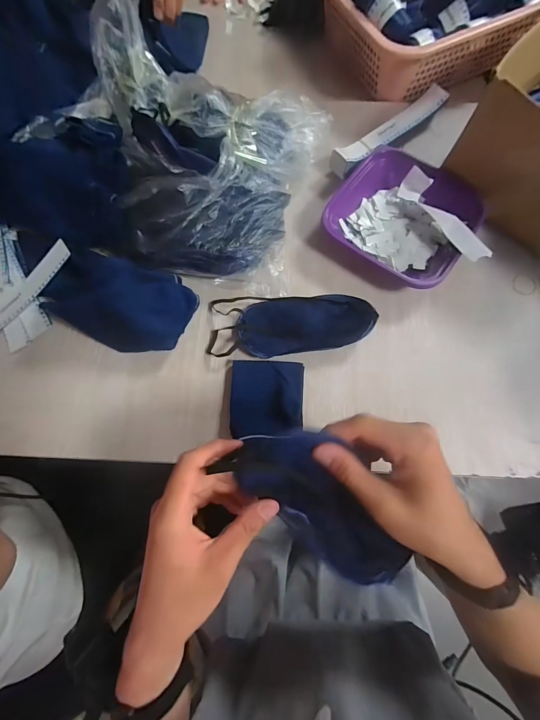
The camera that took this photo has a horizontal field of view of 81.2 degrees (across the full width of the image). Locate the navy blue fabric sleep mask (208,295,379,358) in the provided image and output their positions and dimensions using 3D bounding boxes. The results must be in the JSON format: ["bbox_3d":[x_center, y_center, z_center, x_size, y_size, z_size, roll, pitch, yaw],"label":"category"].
[{"bbox_3d":[0.026,-0.047,0.409,0.206,0.028,0.087,0,73,0],"label":"navy blue fabric sleep mask"}]

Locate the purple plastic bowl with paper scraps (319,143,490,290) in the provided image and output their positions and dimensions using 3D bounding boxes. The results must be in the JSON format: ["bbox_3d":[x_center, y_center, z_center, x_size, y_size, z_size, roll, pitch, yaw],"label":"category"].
[{"bbox_3d":[0.192,-0.198,0.445,0.199,0.047,0.180,36,76,11],"label":"purple plastic bowl with paper scraps"}]

